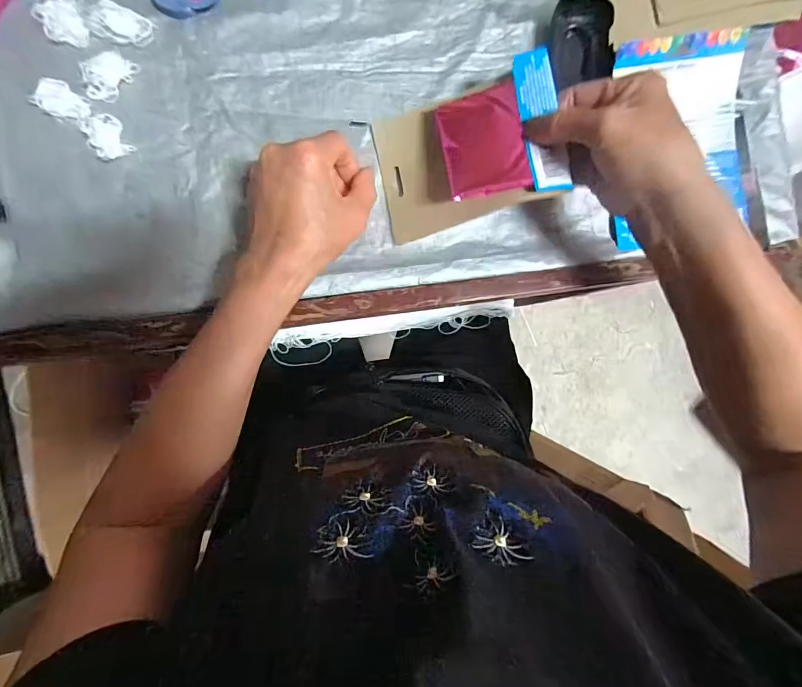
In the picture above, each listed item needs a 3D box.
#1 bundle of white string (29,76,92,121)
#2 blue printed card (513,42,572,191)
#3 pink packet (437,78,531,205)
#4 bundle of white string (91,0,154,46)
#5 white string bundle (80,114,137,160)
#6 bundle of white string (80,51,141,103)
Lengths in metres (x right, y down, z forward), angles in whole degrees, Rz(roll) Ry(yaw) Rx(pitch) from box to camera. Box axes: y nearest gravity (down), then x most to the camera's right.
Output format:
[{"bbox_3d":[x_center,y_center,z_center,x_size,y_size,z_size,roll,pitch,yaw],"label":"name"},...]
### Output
[{"bbox_3d":[-0.277,-0.198,0.328,0.044,0.006,0.028,31,87,-6],"label":"bundle of white string"},{"bbox_3d":[0.109,-0.172,0.309,0.028,0.006,0.113,-9,84,8],"label":"blue printed card"},{"bbox_3d":[0.065,-0.162,0.321,0.062,0.004,0.092,-10,77,11],"label":"pink packet"},{"bbox_3d":[-0.230,-0.264,0.329,0.044,0.007,0.028,13,89,-7],"label":"bundle of white string"},{"bbox_3d":[-0.243,-0.171,0.330,0.028,0.007,0.035,-28,93,-6],"label":"white string bundle"},{"bbox_3d":[-0.244,-0.222,0.331,0.033,0.005,0.043,38,86,-5],"label":"bundle of white string"}]

